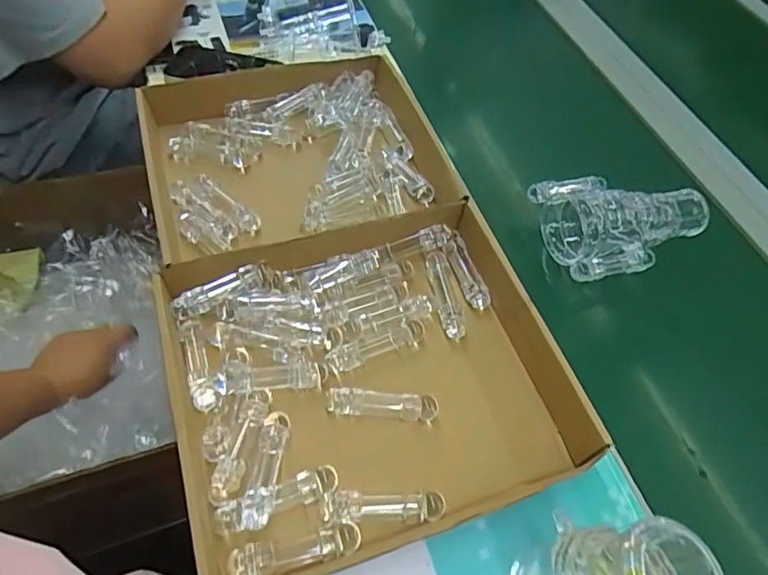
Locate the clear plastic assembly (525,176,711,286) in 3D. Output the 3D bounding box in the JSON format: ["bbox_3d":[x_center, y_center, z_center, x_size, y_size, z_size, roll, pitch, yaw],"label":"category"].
[{"bbox_3d":[0.270,-0.076,0.587,0.182,0.057,0.128,-9,57,-11],"label":"clear plastic assembly"}]

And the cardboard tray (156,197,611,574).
[{"bbox_3d":[-0.009,0.069,0.469,0.343,0.045,0.272,-15,59,-14],"label":"cardboard tray"}]

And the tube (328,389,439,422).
[{"bbox_3d":[-0.001,0.102,0.458,0.091,0.017,0.019,5,56,-1],"label":"tube"}]

